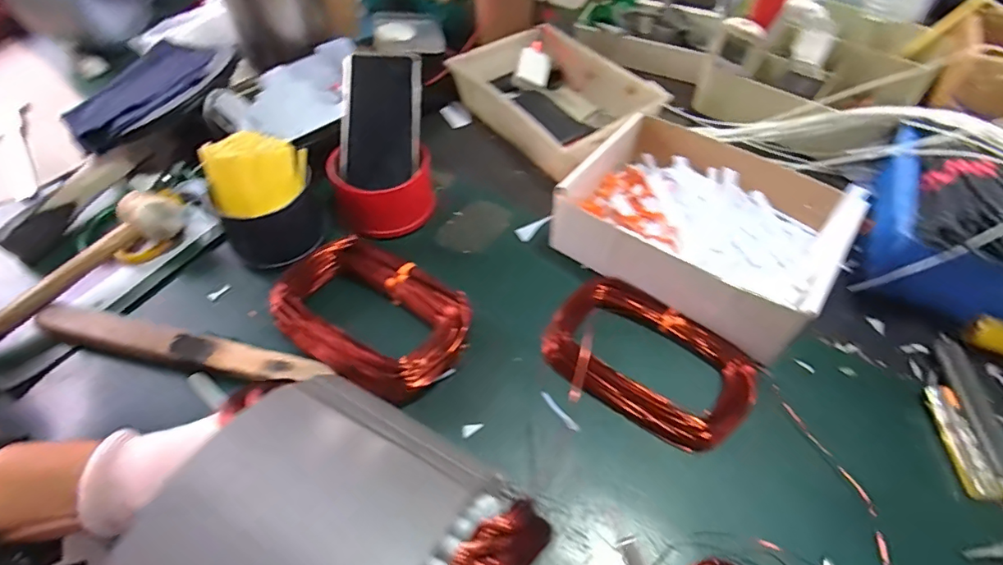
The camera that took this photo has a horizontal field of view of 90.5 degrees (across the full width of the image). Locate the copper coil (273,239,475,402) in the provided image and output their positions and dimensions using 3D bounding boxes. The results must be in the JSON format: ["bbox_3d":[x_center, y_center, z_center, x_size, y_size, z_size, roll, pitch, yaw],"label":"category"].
[{"bbox_3d":[-0.120,0.030,0.455,0.176,0.040,0.122,35,61,24],"label":"copper coil"}]

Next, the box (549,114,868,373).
[{"bbox_3d":[0.198,-0.058,0.500,0.246,0.074,0.195,30,59,21],"label":"box"}]

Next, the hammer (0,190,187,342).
[{"bbox_3d":[-0.421,0.006,0.462,0.059,0.053,0.261,29,59,21],"label":"hammer"}]

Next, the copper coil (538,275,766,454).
[{"bbox_3d":[0.131,0.062,0.439,0.174,0.028,0.111,27,58,19],"label":"copper coil"}]

